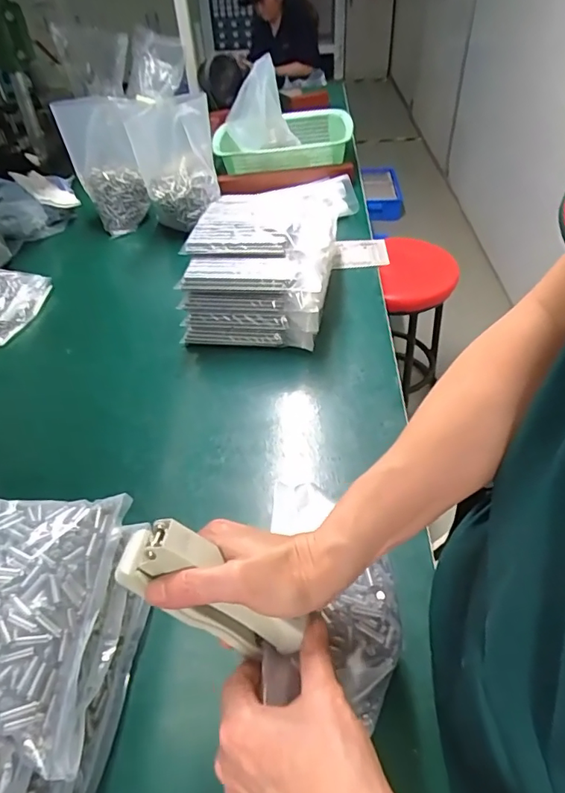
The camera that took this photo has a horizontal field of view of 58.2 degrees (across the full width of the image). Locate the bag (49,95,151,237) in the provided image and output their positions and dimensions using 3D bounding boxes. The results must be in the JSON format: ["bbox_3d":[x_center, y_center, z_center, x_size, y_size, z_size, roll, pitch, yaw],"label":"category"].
[{"bbox_3d":[-0.343,-0.450,0.988,0.121,0.224,0.149,-20,45,-15],"label":"bag"}]

